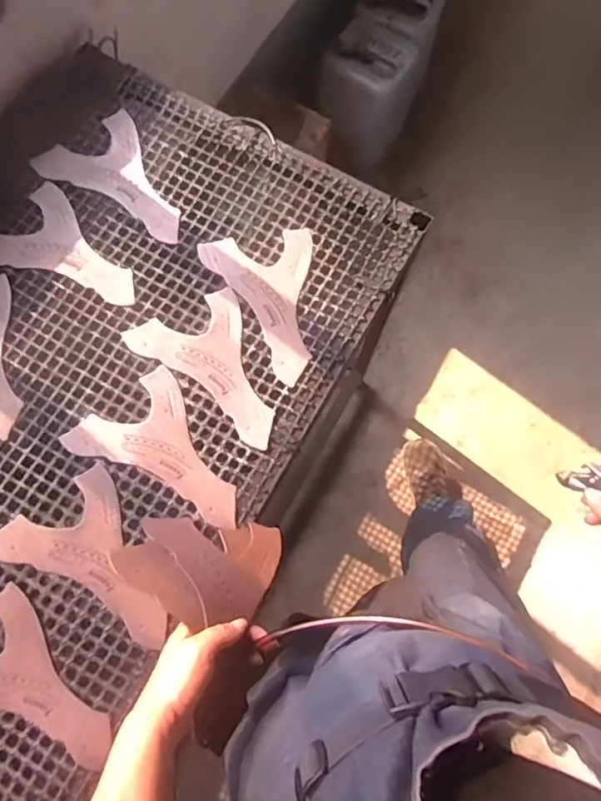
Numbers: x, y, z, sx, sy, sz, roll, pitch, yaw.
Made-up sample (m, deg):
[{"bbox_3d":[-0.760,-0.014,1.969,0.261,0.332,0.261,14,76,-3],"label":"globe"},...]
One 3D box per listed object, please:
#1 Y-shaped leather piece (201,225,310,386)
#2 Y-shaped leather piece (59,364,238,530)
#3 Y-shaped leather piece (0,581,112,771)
[{"bbox_3d":[-0.050,-0.126,0.741,0.146,0.005,0.215,-7,75,-2],"label":"Y-shaped leather piece"},{"bbox_3d":[-0.172,0.081,0.679,0.149,0.005,0.216,-37,78,-9],"label":"Y-shaped leather piece"},{"bbox_3d":[-0.308,0.333,0.609,0.208,0.010,0.146,42,84,9],"label":"Y-shaped leather piece"}]

